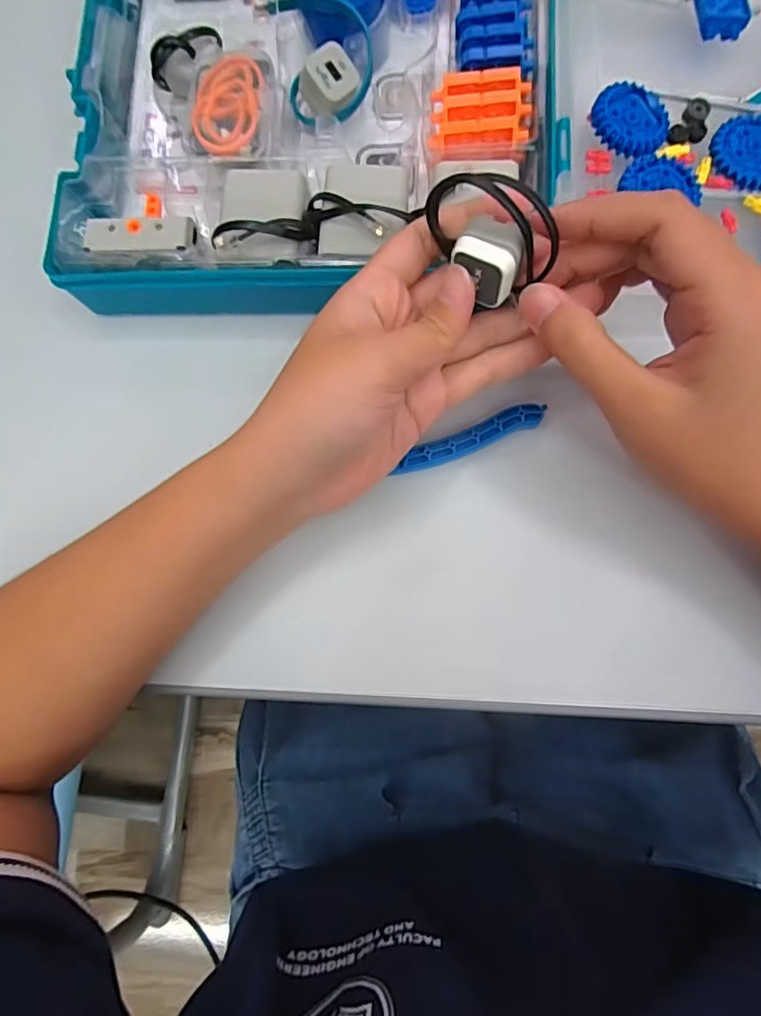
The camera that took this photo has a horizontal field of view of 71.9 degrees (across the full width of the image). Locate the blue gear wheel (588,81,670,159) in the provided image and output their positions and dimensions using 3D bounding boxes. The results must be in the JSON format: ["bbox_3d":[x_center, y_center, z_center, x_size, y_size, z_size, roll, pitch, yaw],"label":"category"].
[{"bbox_3d":[0.127,-0.196,0.263,0.038,0.009,0.036,-1,80,5],"label":"blue gear wheel"}]

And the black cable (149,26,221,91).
[{"bbox_3d":[-0.106,-0.249,0.288,0.044,0.020,0.015,-37,79,-2],"label":"black cable"}]

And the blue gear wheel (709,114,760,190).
[{"bbox_3d":[0.187,-0.180,0.264,0.040,0.005,0.040,-1,80,5],"label":"blue gear wheel"}]

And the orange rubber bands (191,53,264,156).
[{"bbox_3d":[-0.080,-0.214,0.275,0.035,0.005,0.058,0,80,5],"label":"orange rubber bands"}]

